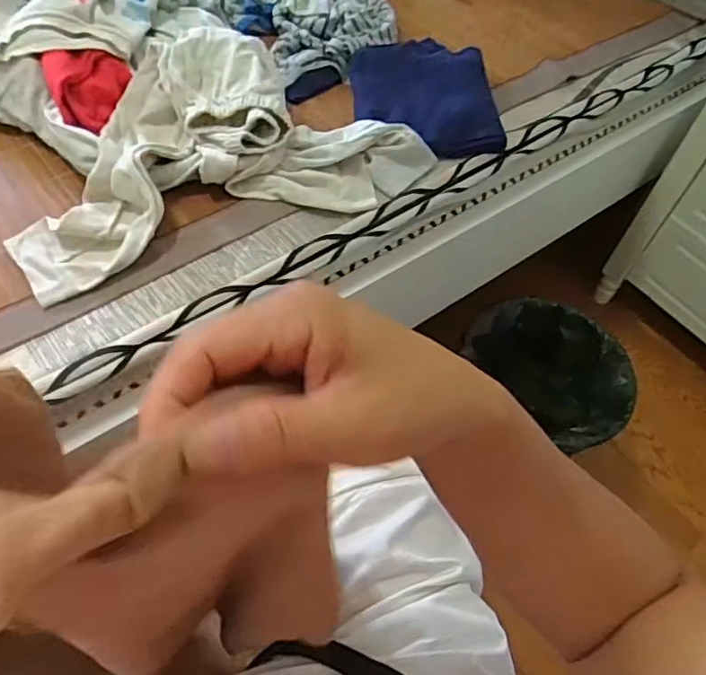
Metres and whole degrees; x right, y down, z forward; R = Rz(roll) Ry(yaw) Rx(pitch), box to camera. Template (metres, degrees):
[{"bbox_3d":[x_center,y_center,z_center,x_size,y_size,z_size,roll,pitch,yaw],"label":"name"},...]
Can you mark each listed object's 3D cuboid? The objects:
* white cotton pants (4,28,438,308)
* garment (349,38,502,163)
[{"bbox_3d":[-0.155,-0.219,0.649,0.441,0.077,0.269,-20,60,-18],"label":"white cotton pants"},{"bbox_3d":[0.091,-0.298,0.736,0.176,0.030,0.196,-6,57,-9],"label":"garment"}]

